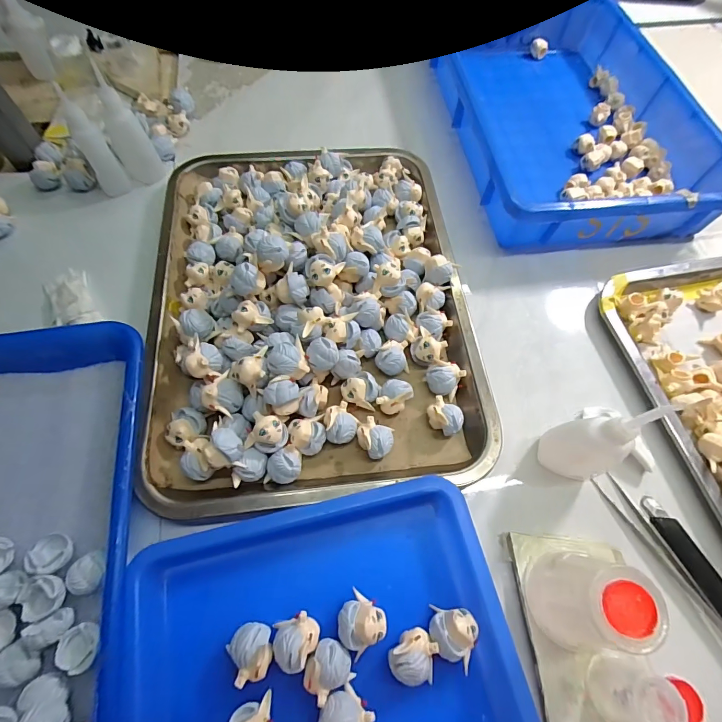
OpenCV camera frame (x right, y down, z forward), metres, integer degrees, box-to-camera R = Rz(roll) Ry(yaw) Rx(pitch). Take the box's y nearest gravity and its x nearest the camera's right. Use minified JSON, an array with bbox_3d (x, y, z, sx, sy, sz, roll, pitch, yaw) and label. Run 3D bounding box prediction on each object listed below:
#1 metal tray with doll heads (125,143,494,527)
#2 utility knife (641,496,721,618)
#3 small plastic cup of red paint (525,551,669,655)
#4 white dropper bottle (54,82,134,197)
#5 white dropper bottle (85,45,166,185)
[{"bbox_3d":[-0.043,-0.067,0.332,0.258,0.056,0.349,-6,65,-4],"label":"metal tray with doll heads"},{"bbox_3d":[0.241,0.155,0.261,0.021,0.009,0.131,-22,67,-11],"label":"utility knife"},{"bbox_3d":[0.131,0.144,0.231,0.046,0.068,0.049,18,65,7],"label":"small plastic cup of red paint"},{"bbox_3d":[-0.249,-0.197,0.367,0.028,0.090,0.023,-32,69,-15],"label":"white dropper bottle"},{"bbox_3d":[-0.229,-0.227,0.376,0.035,0.105,0.031,-28,68,-14],"label":"white dropper bottle"}]

